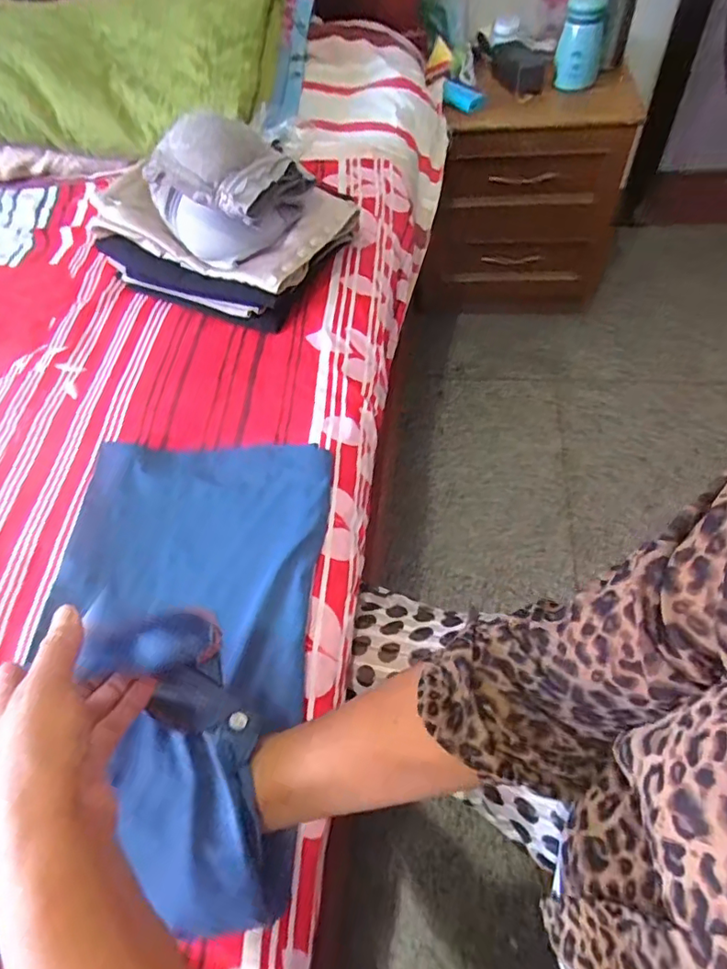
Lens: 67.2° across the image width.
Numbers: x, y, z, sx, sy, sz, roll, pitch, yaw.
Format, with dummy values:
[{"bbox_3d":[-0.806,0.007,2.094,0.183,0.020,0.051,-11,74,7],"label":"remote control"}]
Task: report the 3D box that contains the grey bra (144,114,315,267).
[{"bbox_3d":[-0.167,-0.355,0.642,0.154,0.133,0.111,25,62,22],"label":"grey bra"}]

